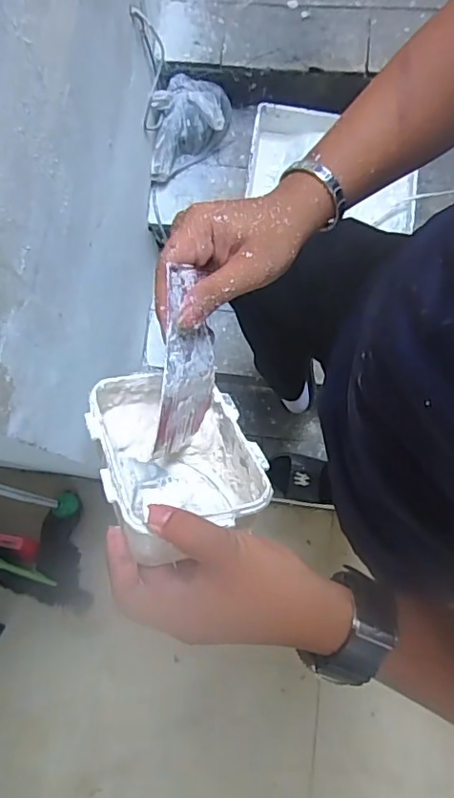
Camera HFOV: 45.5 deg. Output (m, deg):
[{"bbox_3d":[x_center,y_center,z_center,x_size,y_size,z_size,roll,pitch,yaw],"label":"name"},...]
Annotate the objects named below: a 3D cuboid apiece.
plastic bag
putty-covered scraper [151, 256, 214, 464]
[{"bbox_3d":[-0.076,-0.571,1.156,0.155,0.106,0.193,4,77,6],"label":"plastic bag"},{"bbox_3d":[-0.025,-0.024,0.368,0.008,0.060,0.124,17,108,28],"label":"putty-covered scraper"}]

